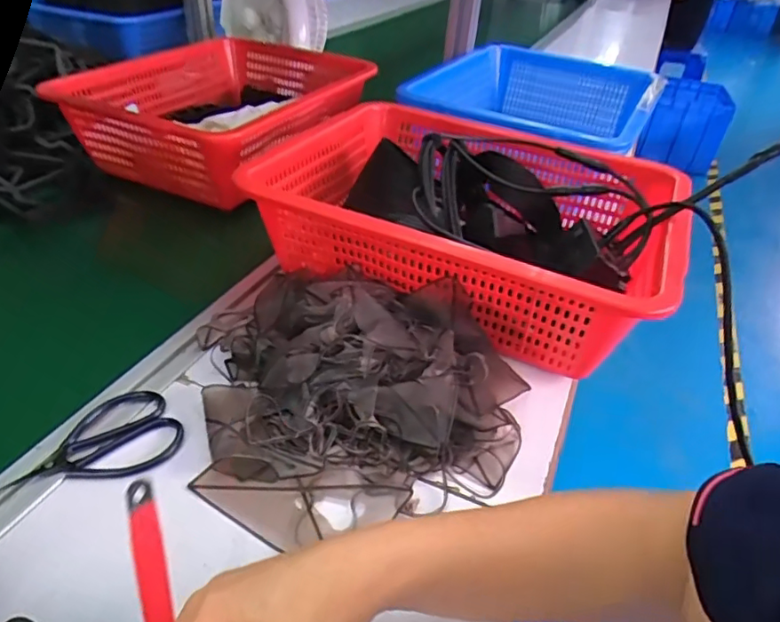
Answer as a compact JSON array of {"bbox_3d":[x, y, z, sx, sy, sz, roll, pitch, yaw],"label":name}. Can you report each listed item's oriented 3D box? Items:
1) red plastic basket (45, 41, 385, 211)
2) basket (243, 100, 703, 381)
[{"bbox_3d":[-0.247,-0.281,0.781,0.334,0.108,0.351,20,39,18],"label":"red plastic basket"},{"bbox_3d":[0.075,-0.095,0.558,0.371,0.099,0.275,19,39,18],"label":"basket"}]

